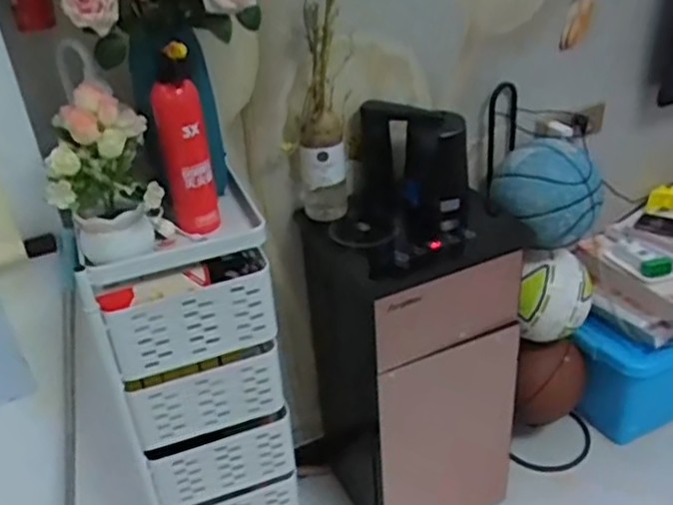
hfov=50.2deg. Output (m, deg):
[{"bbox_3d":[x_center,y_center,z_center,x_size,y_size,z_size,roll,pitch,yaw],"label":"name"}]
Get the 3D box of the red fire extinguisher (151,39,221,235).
[{"bbox_3d":[-0.222,-0.162,1.049,0.065,0.285,0.066,-15,34,-16],"label":"red fire extinguisher"}]

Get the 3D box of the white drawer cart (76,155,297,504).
[{"bbox_3d":[-0.239,0.326,1.332,0.313,0.859,0.243,-17,34,-18],"label":"white drawer cart"}]

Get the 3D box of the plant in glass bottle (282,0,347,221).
[{"bbox_3d":[-0.037,-0.279,1.337,0.109,0.487,0.093,-4,32,0],"label":"plant in glass bottle"}]

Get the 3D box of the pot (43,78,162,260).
[{"bbox_3d":[-0.317,-0.104,0.986,0.134,0.217,0.117,-11,33,-10],"label":"pot"}]

